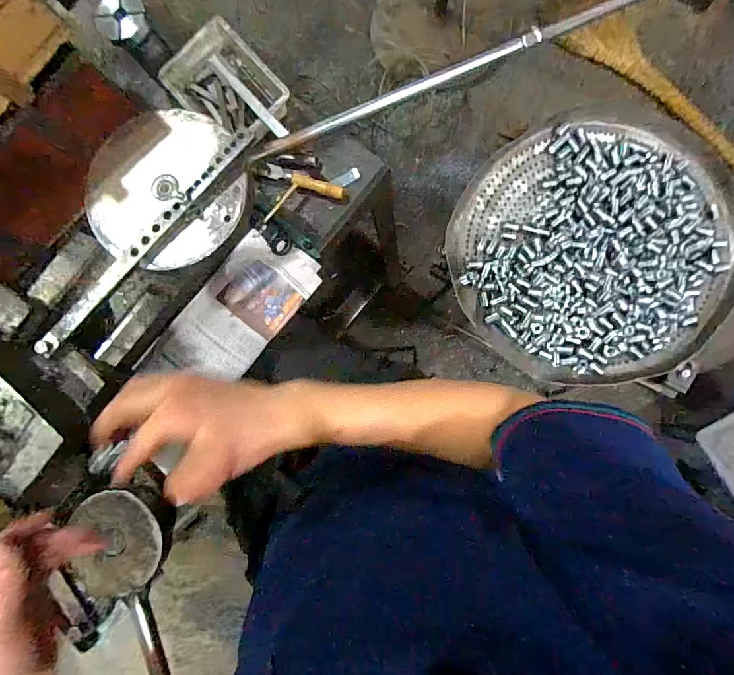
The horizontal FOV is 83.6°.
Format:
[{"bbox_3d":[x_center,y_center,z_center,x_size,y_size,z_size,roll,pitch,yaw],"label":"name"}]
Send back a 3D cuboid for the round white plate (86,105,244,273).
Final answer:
[{"bbox_3d":[-0.230,-0.172,0.468,0.178,0.023,0.182,-1,84,6],"label":"round white plate"}]

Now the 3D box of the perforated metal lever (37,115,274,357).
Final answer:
[{"bbox_3d":[-0.241,-0.113,0.454,0.027,0.010,0.343,44,90,8],"label":"perforated metal lever"}]

